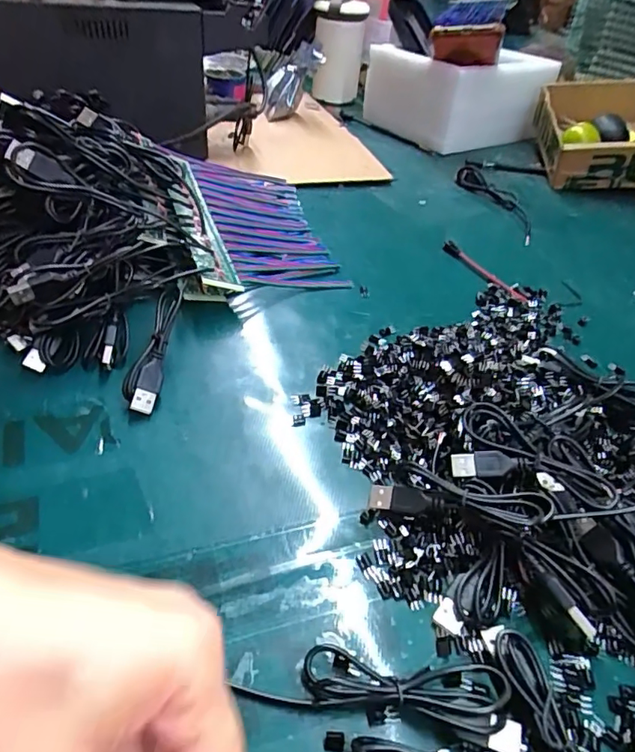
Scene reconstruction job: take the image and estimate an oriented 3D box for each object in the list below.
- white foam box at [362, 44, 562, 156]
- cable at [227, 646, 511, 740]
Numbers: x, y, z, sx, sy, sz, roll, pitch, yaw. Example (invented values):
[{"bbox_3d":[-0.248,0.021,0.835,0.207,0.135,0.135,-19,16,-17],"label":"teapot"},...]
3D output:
[{"bbox_3d":[0.188,-0.377,0.702,0.195,0.095,0.162,-19,50,-24],"label":"white foam box"},{"bbox_3d":[0.021,0.123,0.211,0.105,0.014,0.024,10,44,3],"label":"cable"}]

